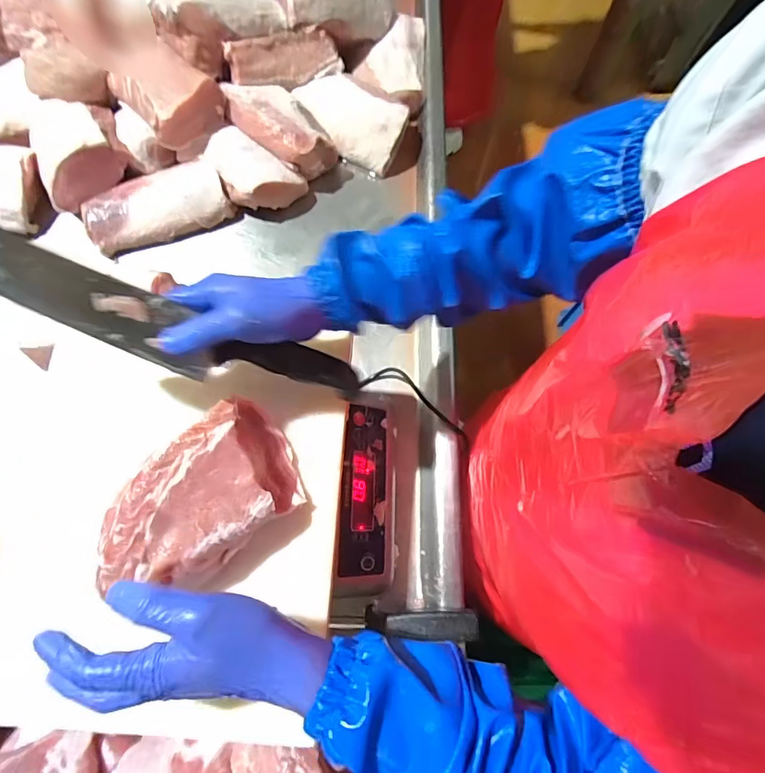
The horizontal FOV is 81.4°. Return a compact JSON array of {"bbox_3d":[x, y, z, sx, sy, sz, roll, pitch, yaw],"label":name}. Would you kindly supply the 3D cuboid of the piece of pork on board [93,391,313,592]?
[{"bbox_3d":[-0.145,0.096,0.368,0.159,0.063,0.094,-42,77,-13],"label":"piece of pork on board"}]

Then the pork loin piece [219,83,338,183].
[{"bbox_3d":[-0.160,-0.393,0.669,0.184,0.072,0.089,40,76,11],"label":"pork loin piece"}]

